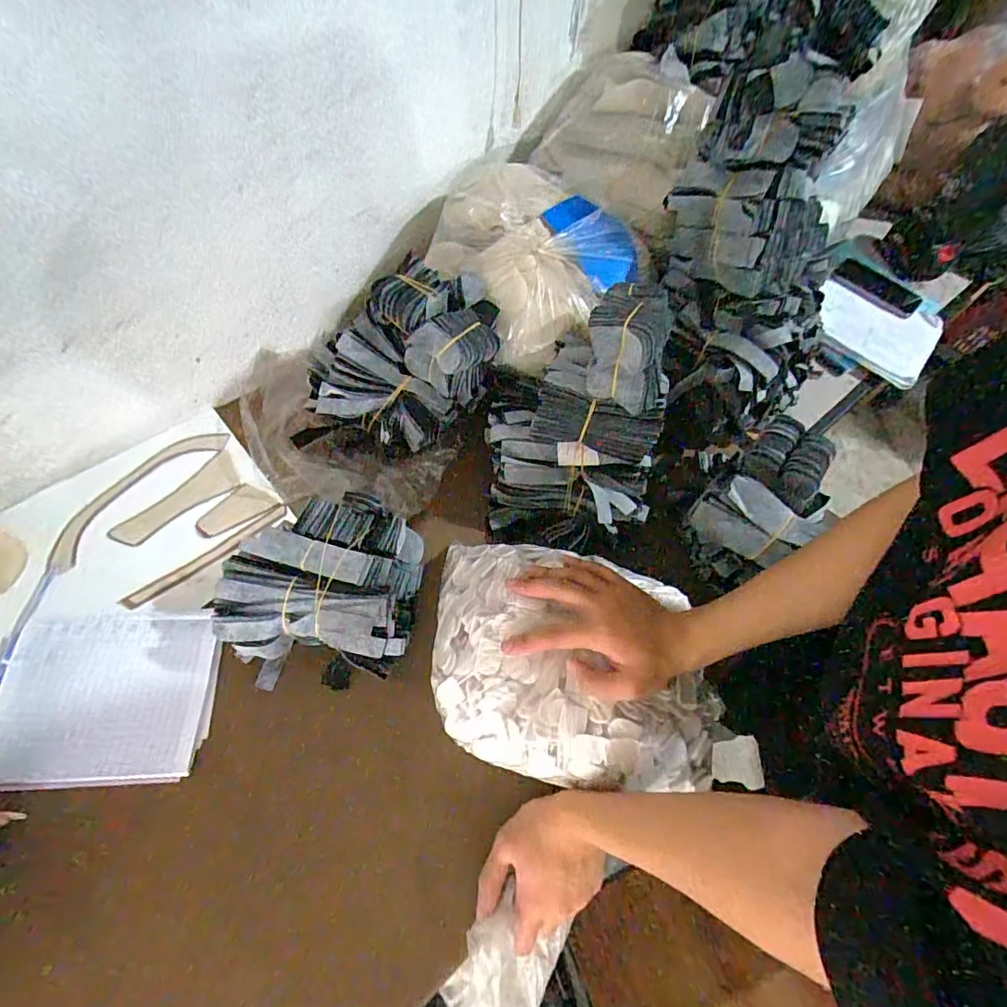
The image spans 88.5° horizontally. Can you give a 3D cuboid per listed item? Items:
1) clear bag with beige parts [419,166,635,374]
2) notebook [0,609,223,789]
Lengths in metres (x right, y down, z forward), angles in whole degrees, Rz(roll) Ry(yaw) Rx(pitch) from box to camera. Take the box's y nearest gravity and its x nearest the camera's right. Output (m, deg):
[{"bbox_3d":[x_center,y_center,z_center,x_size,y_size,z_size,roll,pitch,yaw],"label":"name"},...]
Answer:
[{"bbox_3d":[0.031,-0.331,0.695,0.230,0.120,0.260,-33,66,-20],"label":"clear bag with beige parts"},{"bbox_3d":[-0.424,0.196,0.536,0.232,0.013,0.170,1,59,-7],"label":"notebook"}]

